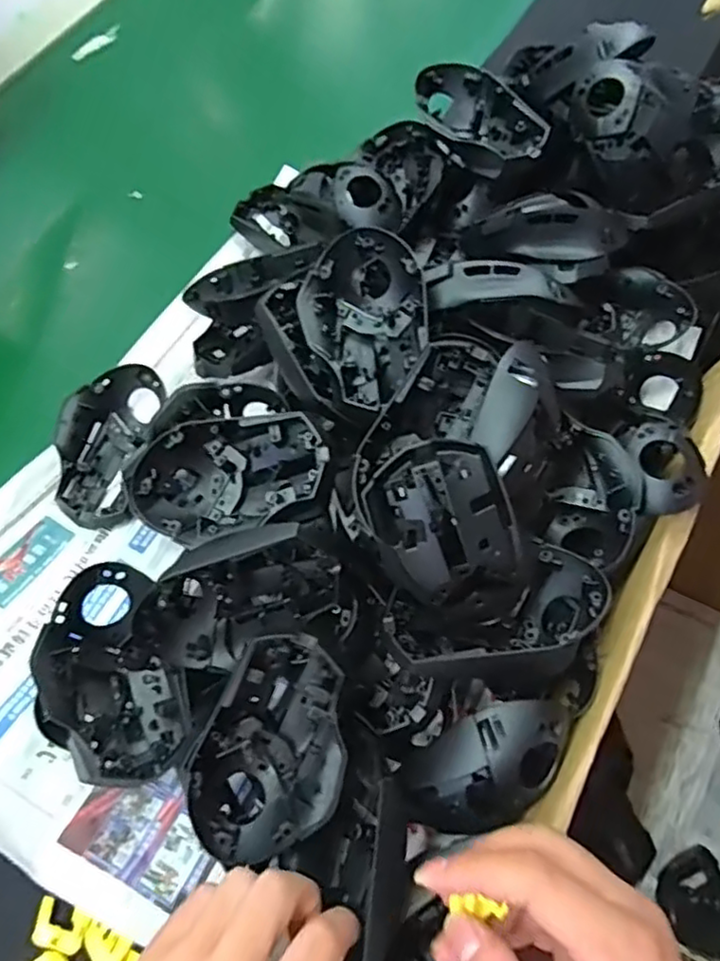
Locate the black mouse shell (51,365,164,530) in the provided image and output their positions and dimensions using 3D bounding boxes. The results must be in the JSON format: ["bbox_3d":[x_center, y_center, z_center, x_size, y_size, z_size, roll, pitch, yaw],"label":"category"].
[{"bbox_3d":[-0.182,-0.025,0.457,0.061,0.033,0.116,8,64,4],"label":"black mouse shell"}]

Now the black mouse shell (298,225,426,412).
[{"bbox_3d":[0.002,-0.096,0.395,0.077,0.050,0.118,3,64,2],"label":"black mouse shell"}]

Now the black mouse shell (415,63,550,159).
[{"bbox_3d":[0.088,-0.277,0.500,0.068,0.032,0.110,-30,68,-13],"label":"black mouse shell"}]

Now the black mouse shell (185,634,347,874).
[{"bbox_3d":[-0.044,0.143,0.338,0.072,0.051,0.107,25,67,12],"label":"black mouse shell"}]

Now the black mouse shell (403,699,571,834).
[{"bbox_3d":[0.068,0.148,0.331,0.096,0.035,0.050,-21,66,-10],"label":"black mouse shell"}]

